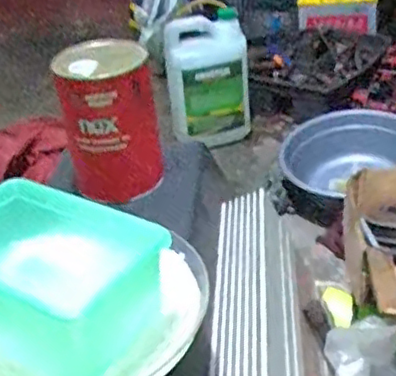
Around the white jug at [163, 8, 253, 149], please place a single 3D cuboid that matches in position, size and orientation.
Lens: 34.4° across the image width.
[{"bbox_3d":[0.024,-0.252,1.504,0.183,0.283,0.117,-9,33,-4],"label":"white jug"}]

